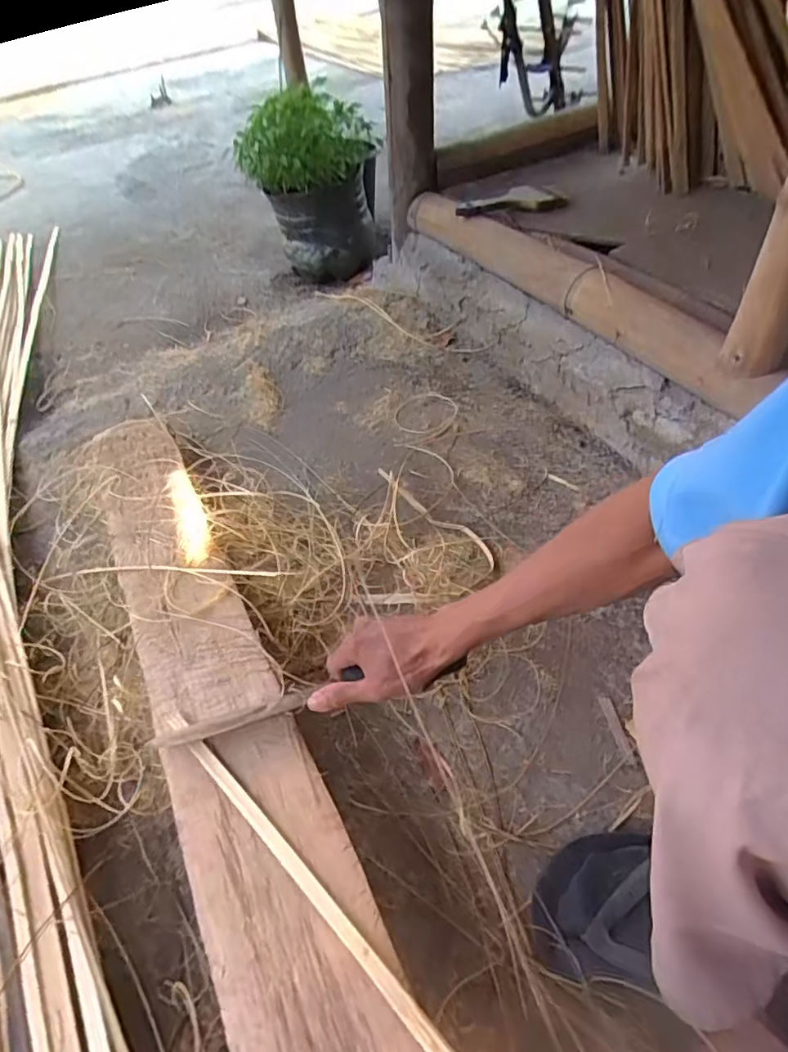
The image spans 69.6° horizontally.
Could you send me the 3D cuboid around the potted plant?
[{"bbox_3d":[-0.185,-0.786,1.321,0.231,0.345,0.223,11,50,16],"label":"potted plant"}]

